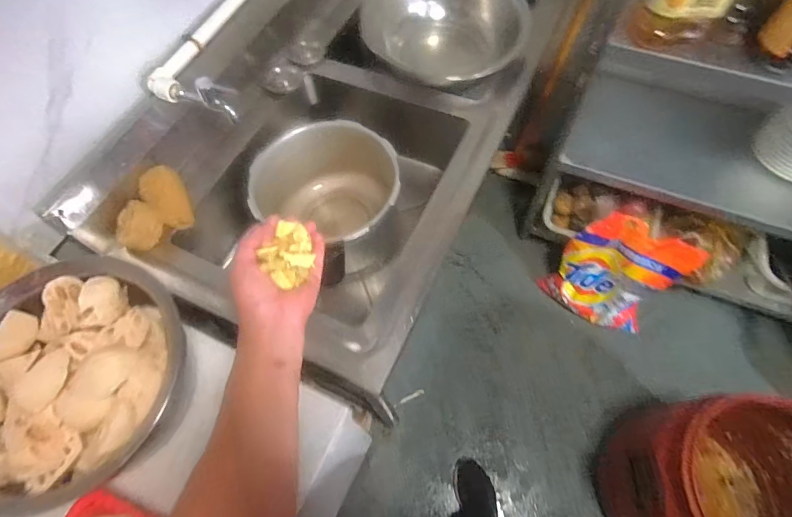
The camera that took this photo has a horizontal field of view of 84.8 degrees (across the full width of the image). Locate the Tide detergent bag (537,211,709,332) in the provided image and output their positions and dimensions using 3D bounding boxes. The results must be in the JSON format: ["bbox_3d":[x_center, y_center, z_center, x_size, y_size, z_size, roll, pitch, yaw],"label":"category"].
[{"bbox_3d":[0.695,0.050,1.390,0.341,0.334,0.220,30,68,16],"label":"Tide detergent bag"}]

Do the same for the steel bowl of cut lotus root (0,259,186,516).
[{"bbox_3d":[-0.411,0.152,0.546,0.270,0.117,0.270,-1,63,2],"label":"steel bowl of cut lotus root"}]

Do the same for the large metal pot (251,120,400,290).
[{"bbox_3d":[-0.125,-0.108,0.937,0.293,0.214,0.303,36,70,19],"label":"large metal pot"}]

